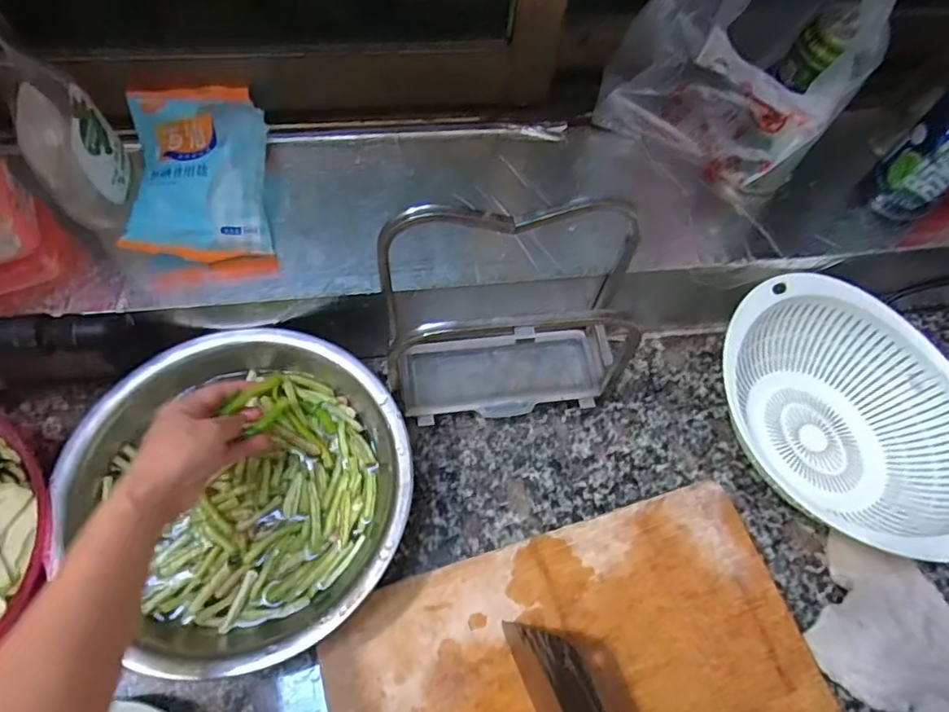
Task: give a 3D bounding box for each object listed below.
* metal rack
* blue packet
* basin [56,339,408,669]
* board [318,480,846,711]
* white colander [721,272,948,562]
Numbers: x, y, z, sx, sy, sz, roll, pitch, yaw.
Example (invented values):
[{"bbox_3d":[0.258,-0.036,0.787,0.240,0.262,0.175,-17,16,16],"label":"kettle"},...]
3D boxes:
[{"bbox_3d":[0.031,-0.026,0.524,0.212,0.223,0.093,-5,61,-7],"label":"metal rack"},{"bbox_3d":[-0.239,-0.161,0.509,0.108,0.028,0.154,-4,84,-8],"label":"blue packet"},{"bbox_3d":[-0.189,0.111,0.502,0.275,0.070,0.251,2,60,-3],"label":"basin"},{"bbox_3d":[0.096,0.291,0.465,0.387,0.024,0.289,-14,62,-12],"label":"board"},{"bbox_3d":[0.353,0.064,0.566,0.215,0.104,0.275,-30,67,-19],"label":"white colander"}]

